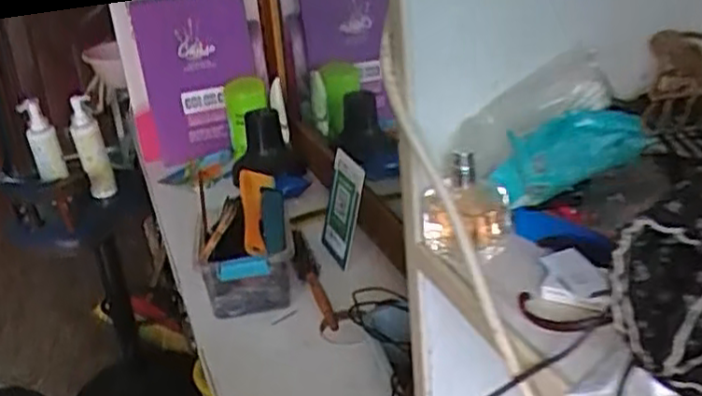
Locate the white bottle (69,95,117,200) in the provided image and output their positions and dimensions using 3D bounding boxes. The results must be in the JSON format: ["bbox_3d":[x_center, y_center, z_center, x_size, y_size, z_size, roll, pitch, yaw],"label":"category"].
[{"bbox_3d":[-0.637,-0.124,1.783,0.077,0.254,0.086,-18,4,-28],"label":"white bottle"}]

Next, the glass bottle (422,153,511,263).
[{"bbox_3d":[0.068,0.006,0.424,0.052,0.063,0.048,-1,24,8],"label":"glass bottle"}]

